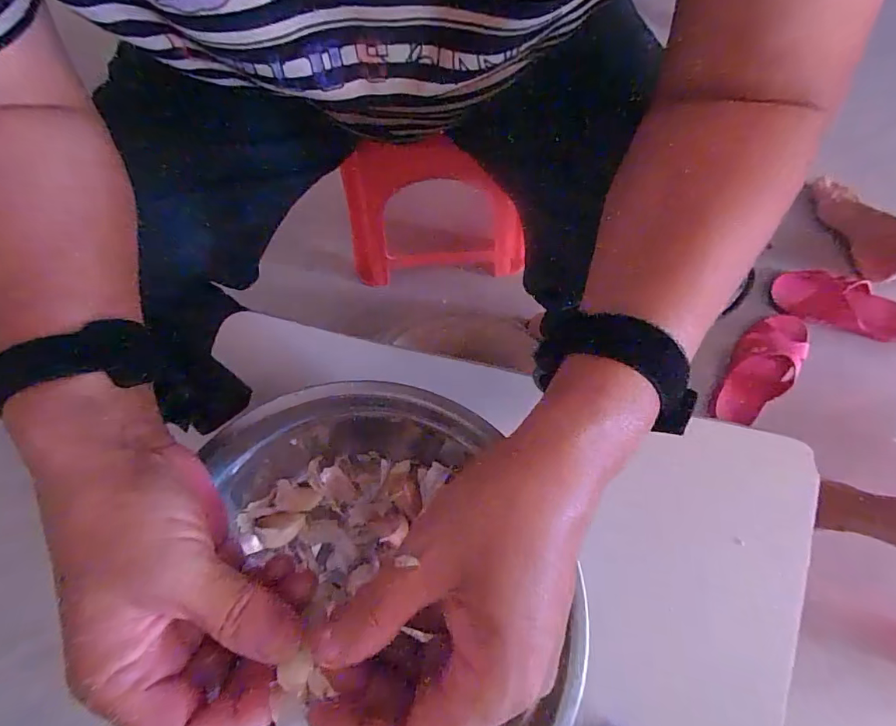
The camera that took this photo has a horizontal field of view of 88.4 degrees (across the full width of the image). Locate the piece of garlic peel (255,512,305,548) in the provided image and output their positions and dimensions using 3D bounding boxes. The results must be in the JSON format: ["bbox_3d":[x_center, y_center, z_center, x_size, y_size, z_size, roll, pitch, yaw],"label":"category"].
[{"bbox_3d":[-0.104,0.103,0.285,0.025,0.012,0.019,-12,76,-2],"label":"piece of garlic peel"}]

